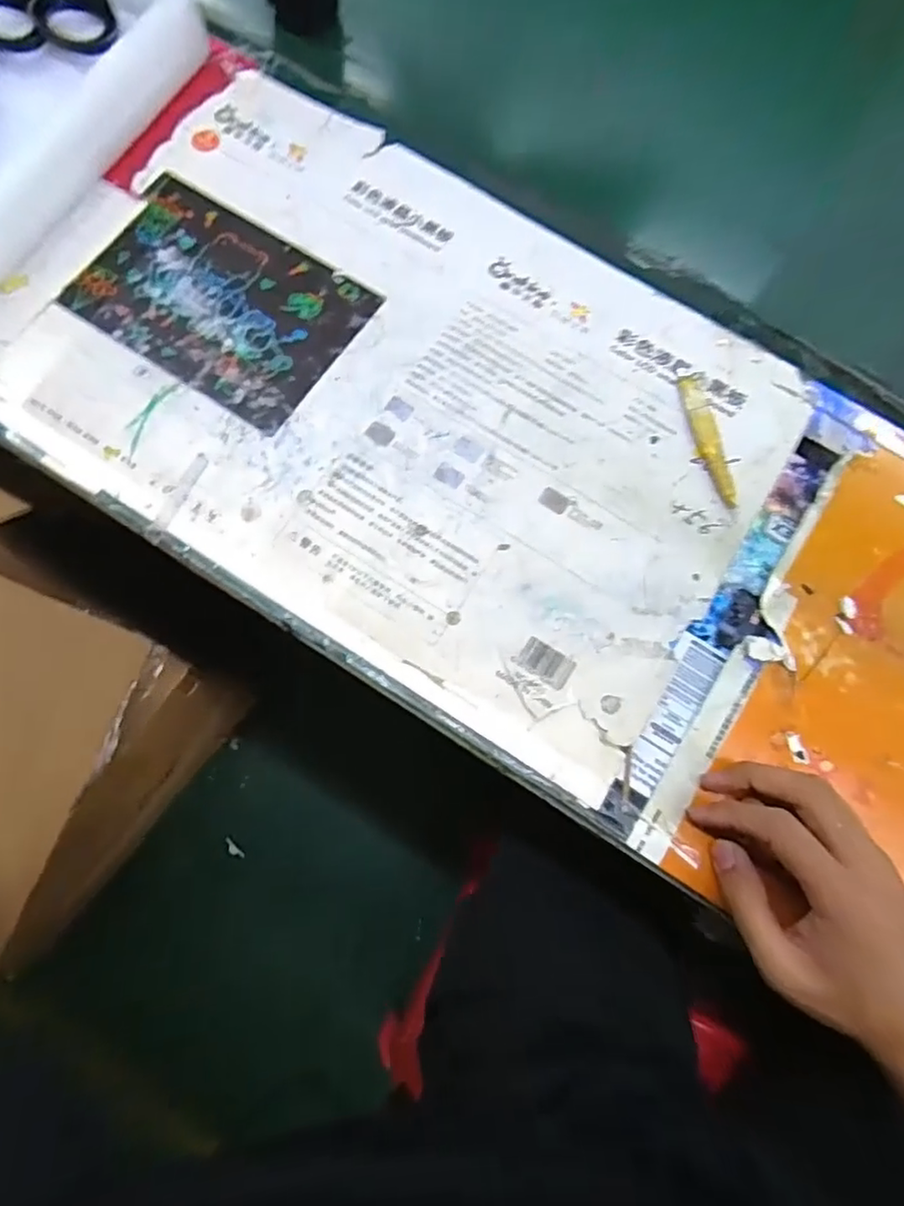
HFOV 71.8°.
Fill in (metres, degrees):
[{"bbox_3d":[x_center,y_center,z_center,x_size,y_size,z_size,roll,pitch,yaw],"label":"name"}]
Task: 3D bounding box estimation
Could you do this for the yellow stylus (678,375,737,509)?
[{"bbox_3d":[0.190,-0.122,0.459,0.021,0.009,0.109,-8,76,-4],"label":"yellow stylus"}]

